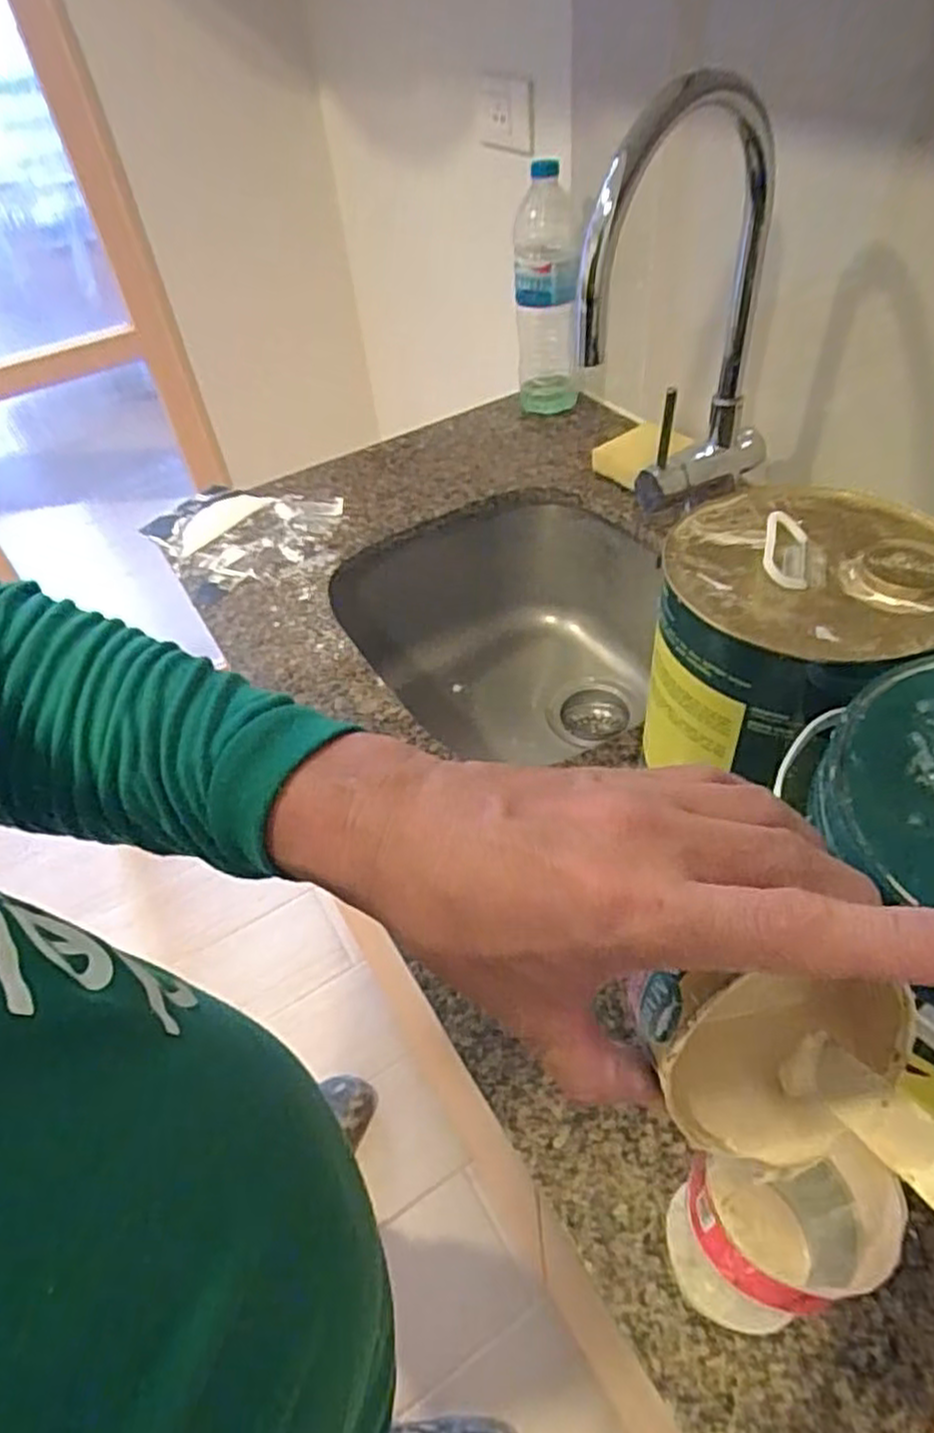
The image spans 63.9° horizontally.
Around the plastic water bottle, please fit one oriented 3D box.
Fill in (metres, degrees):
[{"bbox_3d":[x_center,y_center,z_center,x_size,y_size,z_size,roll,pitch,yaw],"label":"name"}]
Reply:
[{"bbox_3d":[0.104,-0.525,0.945,0.080,0.263,0.074,7,48,13],"label":"plastic water bottle"}]

